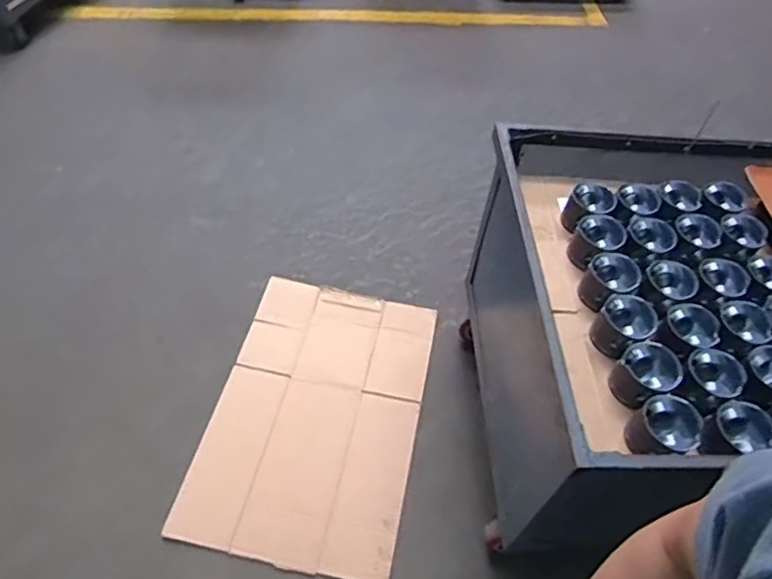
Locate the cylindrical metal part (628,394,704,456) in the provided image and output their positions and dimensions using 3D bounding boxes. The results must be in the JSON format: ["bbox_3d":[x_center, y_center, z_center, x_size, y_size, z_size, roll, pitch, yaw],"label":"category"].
[{"bbox_3d":[0.431,0.216,0.873,0.098,0.062,0.098,2,52,-3],"label":"cylindrical metal part"}]

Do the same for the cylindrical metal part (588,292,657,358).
[{"bbox_3d":[0.413,0.064,0.990,0.090,0.067,0.091,2,52,-3],"label":"cylindrical metal part"}]

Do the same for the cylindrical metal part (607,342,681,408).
[{"bbox_3d":[0.429,0.144,0.929,0.109,0.054,0.104,2,52,-3],"label":"cylindrical metal part"}]

